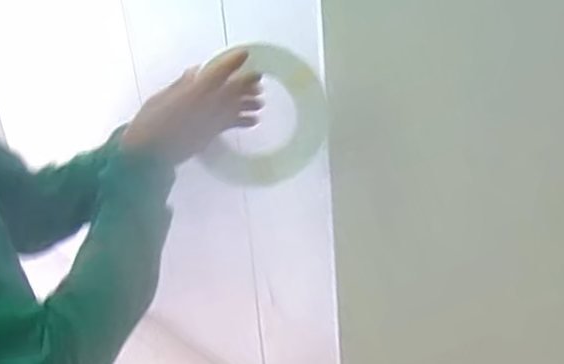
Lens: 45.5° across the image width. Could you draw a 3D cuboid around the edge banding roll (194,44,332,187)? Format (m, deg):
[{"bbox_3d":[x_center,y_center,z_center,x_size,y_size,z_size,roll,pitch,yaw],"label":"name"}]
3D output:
[{"bbox_3d":[-0.019,-0.078,0.815,0.154,0.180,0.032,-16,29,-21],"label":"edge banding roll"}]

